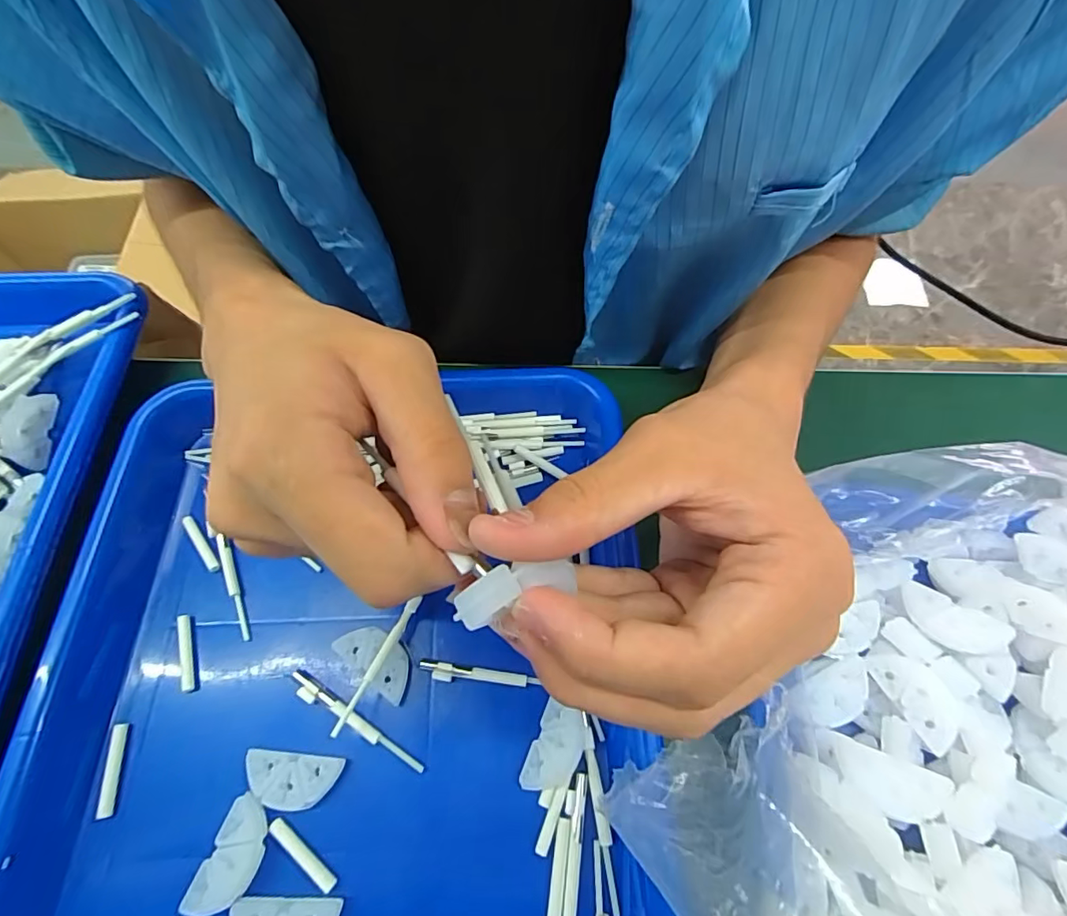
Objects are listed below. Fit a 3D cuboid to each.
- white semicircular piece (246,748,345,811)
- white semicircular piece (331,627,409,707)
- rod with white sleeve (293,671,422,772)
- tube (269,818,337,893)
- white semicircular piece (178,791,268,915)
[{"bbox_3d":[-0.099,0.130,0.209,0.038,0.004,0.019,5,64,3],"label":"white semicircular piece"},{"bbox_3d":[-0.069,0.088,0.229,0.039,0.004,0.020,34,69,15],"label":"white semicircular piece"},{"bbox_3d":[-0.076,0.112,0.219,0.068,0.004,0.007,28,67,13],"label":"rod with white sleeve"},{"bbox_3d":[-0.090,0.153,0.200,0.034,0.004,0.005,34,69,16],"label":"tube"},{"bbox_3d":[-0.114,0.152,0.196,0.020,0.005,0.037,18,65,9],"label":"white semicircular piece"}]

